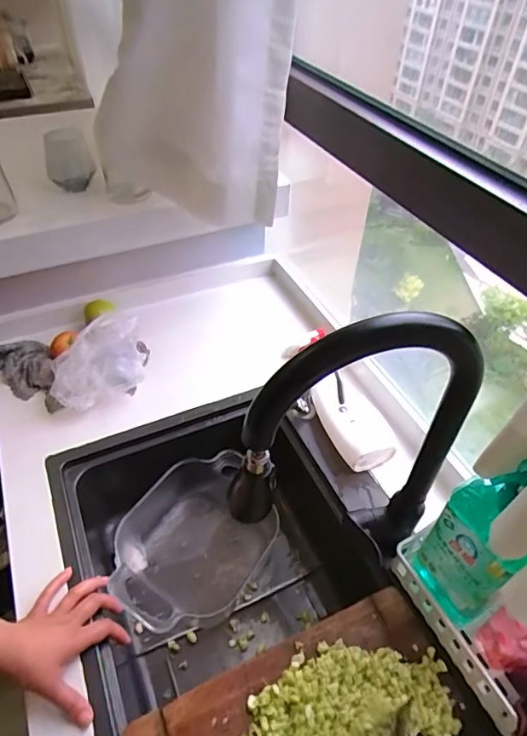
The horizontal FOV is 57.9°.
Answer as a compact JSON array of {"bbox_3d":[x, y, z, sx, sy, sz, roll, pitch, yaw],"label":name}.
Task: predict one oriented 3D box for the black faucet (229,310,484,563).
[{"bbox_3d":[0.089,0.104,0.480,0.233,0.375,0.054,-17,49,-16],"label":"black faucet"}]

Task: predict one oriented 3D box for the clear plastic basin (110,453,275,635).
[{"bbox_3d":[-0.128,0.295,0.822,0.228,0.111,0.293,23,50,20],"label":"clear plastic basin"}]

